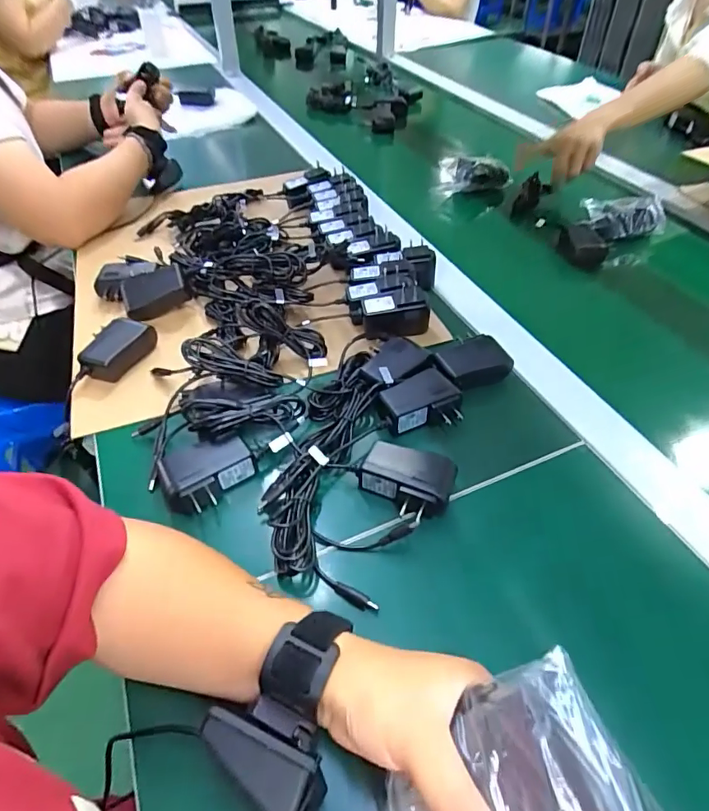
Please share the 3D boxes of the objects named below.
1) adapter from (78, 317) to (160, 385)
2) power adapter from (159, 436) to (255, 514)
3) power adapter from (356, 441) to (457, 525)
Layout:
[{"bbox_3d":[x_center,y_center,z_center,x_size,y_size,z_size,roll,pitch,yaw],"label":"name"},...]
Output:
[{"bbox_3d":[-0.245,-0.059,0.507,0.045,0.025,0.072,20,48,16],"label":"adapter"},{"bbox_3d":[-0.119,0.052,0.398,0.069,0.025,0.053,-20,50,-21],"label":"power adapter"},{"bbox_3d":[0.040,0.061,0.392,0.073,0.035,0.047,21,48,16],"label":"power adapter"}]

